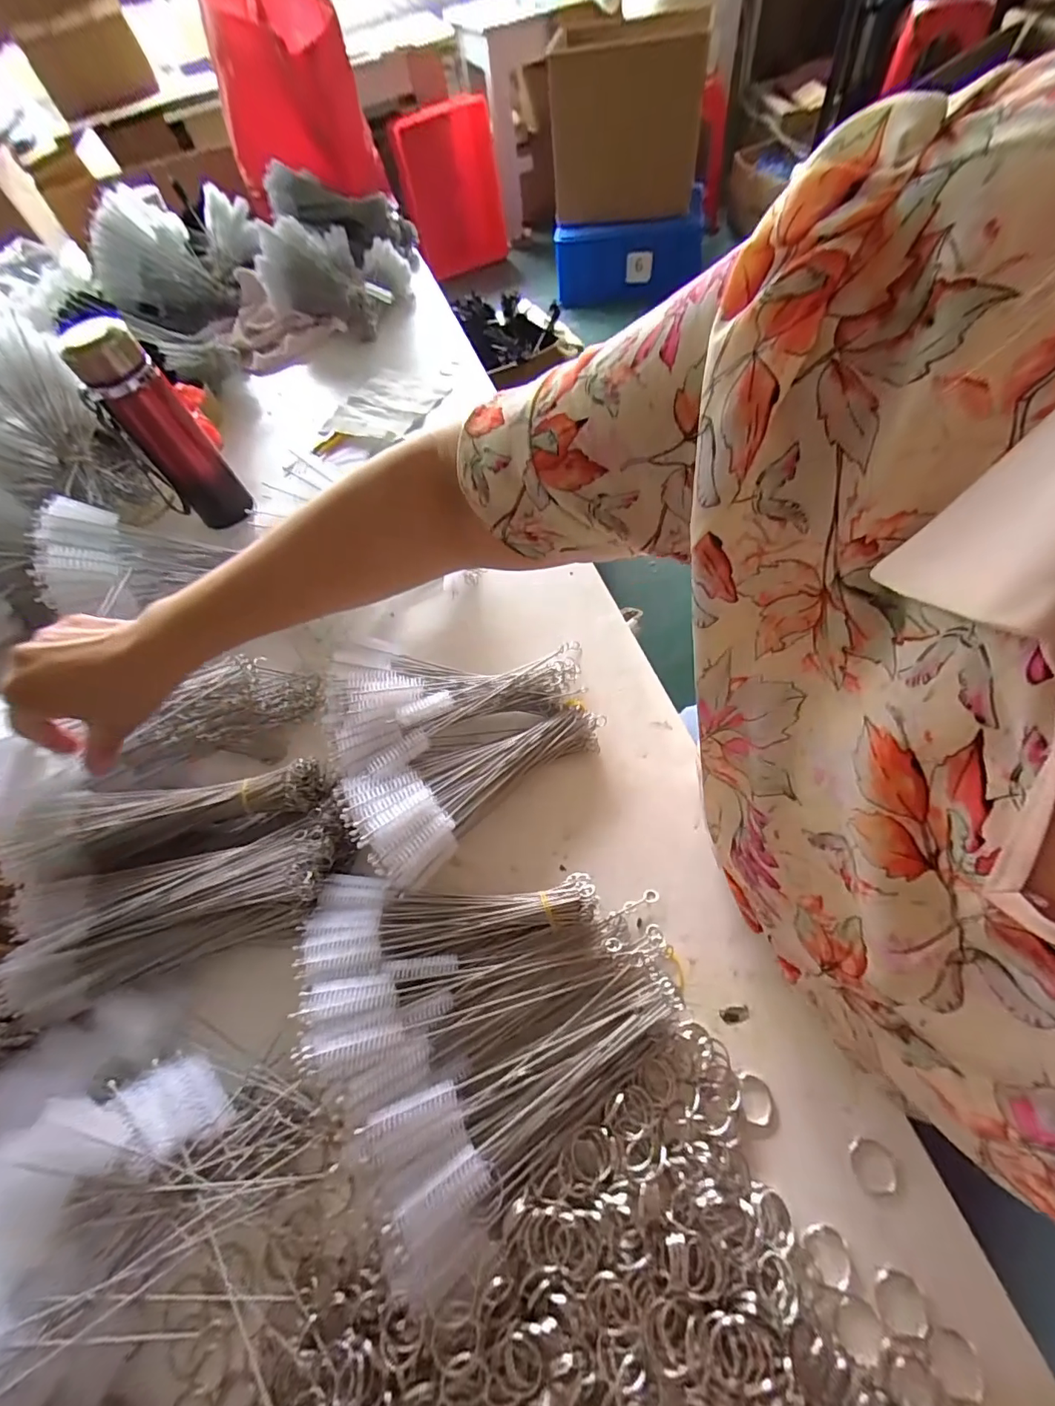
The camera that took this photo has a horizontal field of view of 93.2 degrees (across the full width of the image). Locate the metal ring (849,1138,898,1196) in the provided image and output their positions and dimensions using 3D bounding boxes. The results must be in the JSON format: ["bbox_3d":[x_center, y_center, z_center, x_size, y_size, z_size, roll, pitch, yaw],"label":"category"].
[{"bbox_3d":[0.199,0.266,0.285,0.025,0.004,0.024,2,61,9],"label":"metal ring"}]

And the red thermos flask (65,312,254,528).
[{"bbox_3d":[-0.415,-0.302,0.567,0.067,0.203,0.063,2,61,9],"label":"red thermos flask"}]

